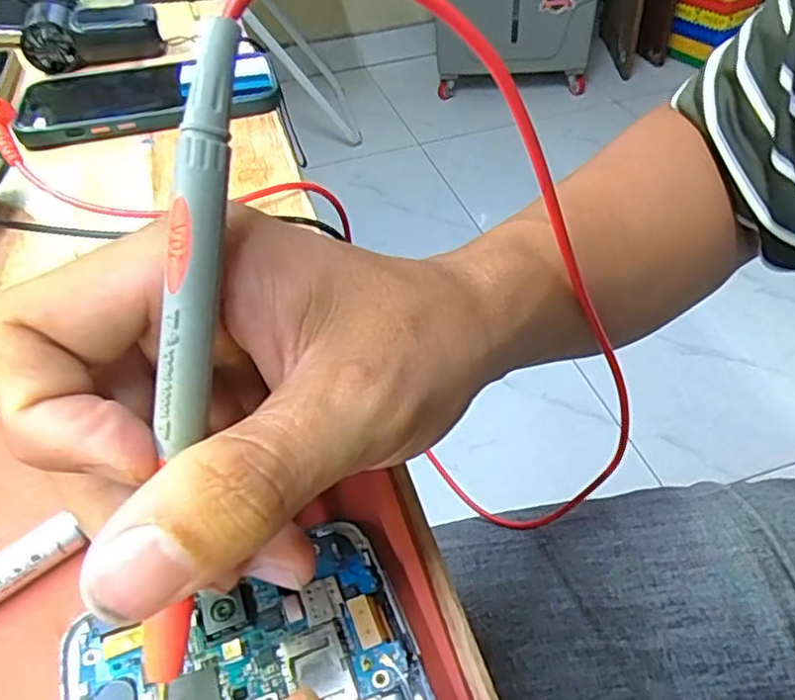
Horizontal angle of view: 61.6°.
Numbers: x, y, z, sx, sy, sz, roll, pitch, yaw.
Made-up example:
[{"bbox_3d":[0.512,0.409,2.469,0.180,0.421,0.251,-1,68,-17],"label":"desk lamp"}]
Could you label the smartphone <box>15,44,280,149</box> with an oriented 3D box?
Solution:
[{"bbox_3d":[-0.148,-0.155,0.400,0.145,0.017,0.074,-11,44,-5],"label":"smartphone"}]

